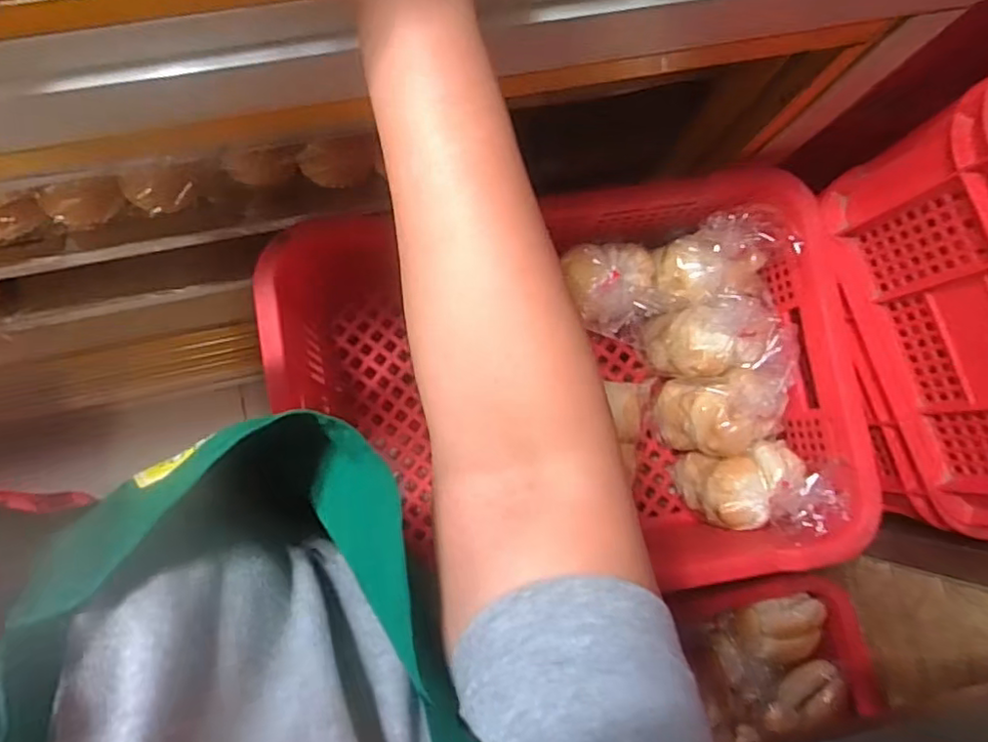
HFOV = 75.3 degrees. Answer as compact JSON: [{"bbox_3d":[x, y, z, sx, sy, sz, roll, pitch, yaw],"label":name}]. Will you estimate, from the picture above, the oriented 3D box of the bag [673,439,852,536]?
[{"bbox_3d":[0.263,0.116,0.658,0.066,0.195,0.093,12,83,-38],"label":"bag"}]

